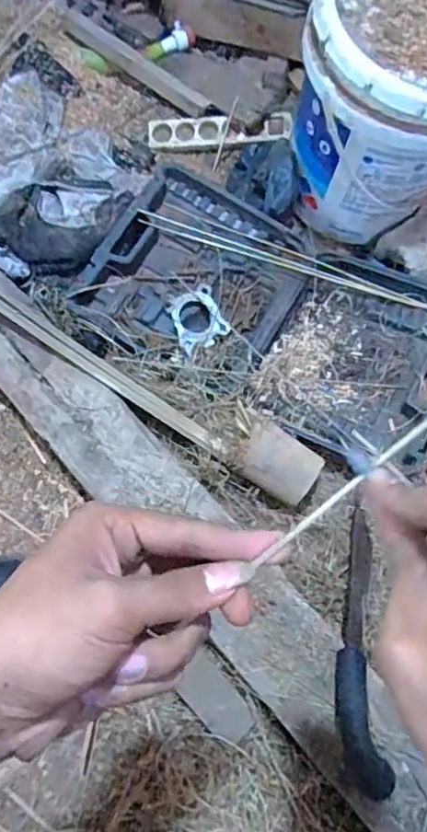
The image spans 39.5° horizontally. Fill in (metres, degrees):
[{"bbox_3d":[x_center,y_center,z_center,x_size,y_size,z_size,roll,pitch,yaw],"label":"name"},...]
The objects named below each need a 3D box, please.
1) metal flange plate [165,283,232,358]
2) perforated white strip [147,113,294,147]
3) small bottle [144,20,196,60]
[{"bbox_3d":[-0.023,-0.149,0.909,0.081,0.014,0.101,-21,78,-16],"label":"metal flange plate"},{"bbox_3d":[0.011,-0.538,1.120,0.266,0.014,0.058,-1,83,5],"label":"perforated white strip"},{"bbox_3d":[-0.090,-0.762,1.211,0.109,0.038,0.035,-21,68,8],"label":"small bottle"}]

